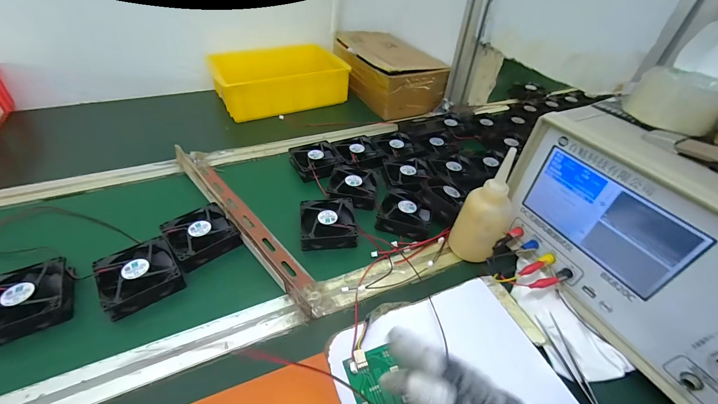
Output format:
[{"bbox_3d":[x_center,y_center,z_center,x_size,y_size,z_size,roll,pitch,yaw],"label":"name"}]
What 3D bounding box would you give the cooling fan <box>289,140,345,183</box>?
[{"bbox_3d":[-0.076,-0.072,0.588,0.083,0.032,0.090,-15,44,-19],"label":"cooling fan"}]

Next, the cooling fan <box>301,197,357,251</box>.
[{"bbox_3d":[-0.045,0.030,0.471,0.079,0.023,0.076,-5,42,-9],"label":"cooling fan"}]

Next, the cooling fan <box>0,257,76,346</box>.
[{"bbox_3d":[-0.371,0.108,0.356,0.084,0.026,0.082,-23,48,-27],"label":"cooling fan"}]

